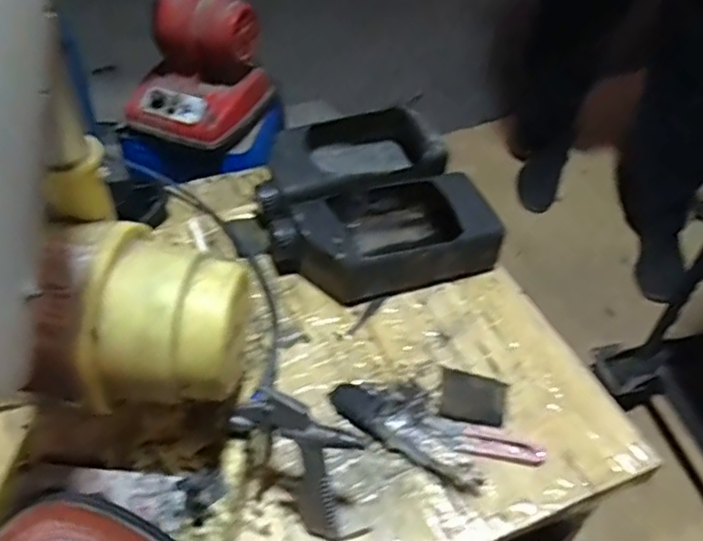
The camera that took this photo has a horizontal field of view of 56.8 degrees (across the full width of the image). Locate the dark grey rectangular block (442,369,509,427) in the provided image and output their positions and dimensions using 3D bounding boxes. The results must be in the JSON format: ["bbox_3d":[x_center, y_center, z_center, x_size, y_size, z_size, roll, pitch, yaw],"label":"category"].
[{"bbox_3d":[0.111,0.116,0.584,0.056,0.011,0.050,10,47,5],"label":"dark grey rectangular block"}]

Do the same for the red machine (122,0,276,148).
[{"bbox_3d":[-0.253,-0.331,1.051,0.189,0.211,0.180,15,48,10],"label":"red machine"}]

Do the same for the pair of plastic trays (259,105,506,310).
[{"bbox_3d":[0.012,-0.087,0.722,0.215,0.067,0.255,-12,49,-15],"label":"pair of plastic trays"}]

